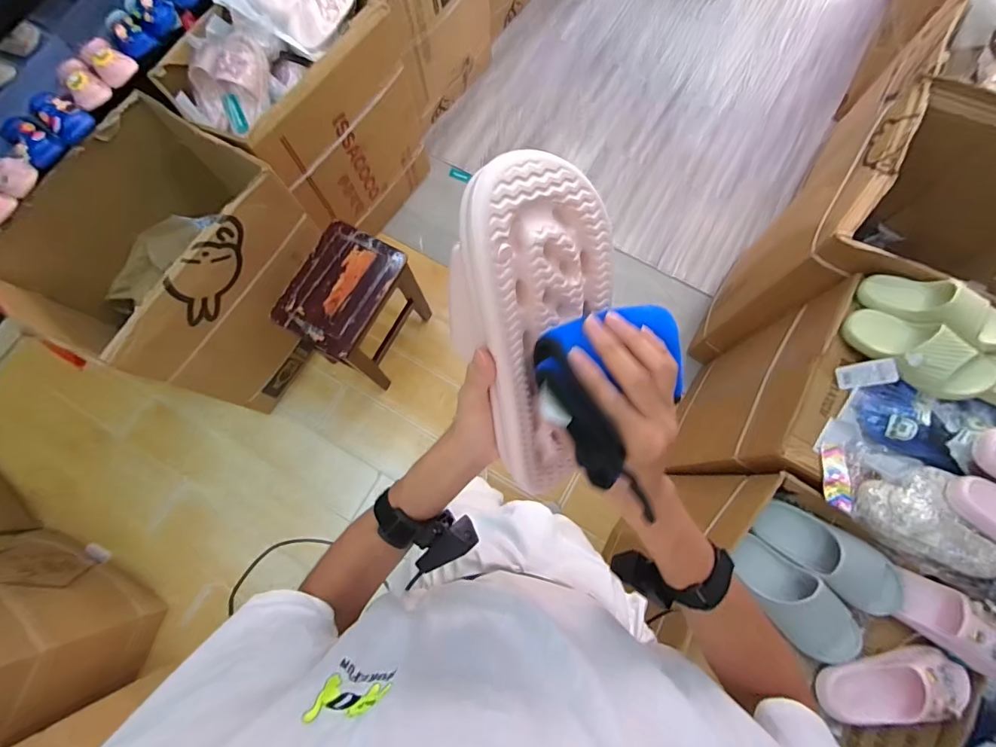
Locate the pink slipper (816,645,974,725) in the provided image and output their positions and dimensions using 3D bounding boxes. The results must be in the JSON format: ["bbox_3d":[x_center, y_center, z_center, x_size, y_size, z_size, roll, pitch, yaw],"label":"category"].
[{"bbox_3d":[0.659,0.522,0.752,0.225,0.073,0.085,-11,77,-1],"label":"pink slipper"}]

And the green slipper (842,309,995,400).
[{"bbox_3d":[0.767,-0.045,0.842,0.085,0.086,0.230,-37,52,-7],"label":"green slipper"}]

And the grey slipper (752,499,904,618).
[{"bbox_3d":[0.599,0.327,0.807,0.262,0.052,0.098,33,80,8],"label":"grey slipper"}]

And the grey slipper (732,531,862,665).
[{"bbox_3d":[0.530,0.406,0.807,0.103,0.048,0.246,-44,80,-8],"label":"grey slipper"}]

